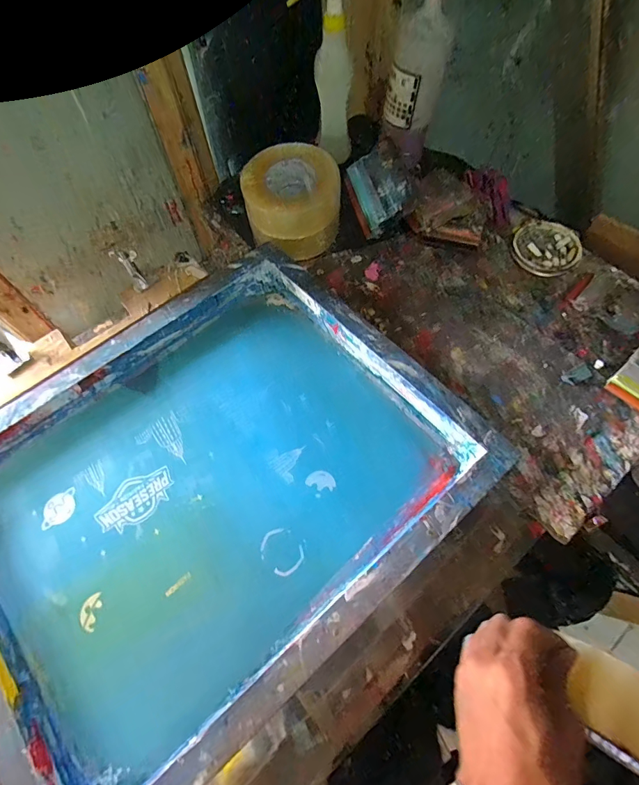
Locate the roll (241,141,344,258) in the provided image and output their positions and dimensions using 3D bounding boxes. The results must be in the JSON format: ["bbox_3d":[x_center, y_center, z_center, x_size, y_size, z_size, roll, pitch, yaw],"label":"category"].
[{"bbox_3d":[-0.041,-0.290,0.624,0.146,0.111,0.144,-16,63,-5],"label":"roll"}]

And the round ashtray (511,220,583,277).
[{"bbox_3d":[0.352,-0.225,0.622,0.099,0.025,0.096,-1,63,3],"label":"round ashtray"}]

